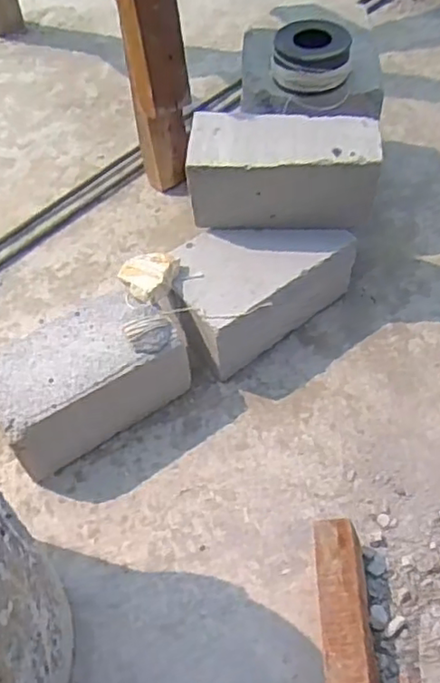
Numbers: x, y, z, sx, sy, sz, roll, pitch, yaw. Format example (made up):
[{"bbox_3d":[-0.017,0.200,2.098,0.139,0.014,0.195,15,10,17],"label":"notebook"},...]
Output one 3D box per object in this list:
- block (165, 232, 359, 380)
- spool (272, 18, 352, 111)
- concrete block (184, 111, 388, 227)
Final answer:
[{"bbox_3d":[0.039,-0.067,0.768,0.204,0.106,0.129,-36,58,-20],"label":"block"},{"bbox_3d":[0.103,-0.312,0.738,0.085,0.061,0.078,-2,53,3],"label":"spool"},{"bbox_3d":[0.071,-0.185,0.724,0.198,0.097,0.091,2,54,6],"label":"concrete block"}]

